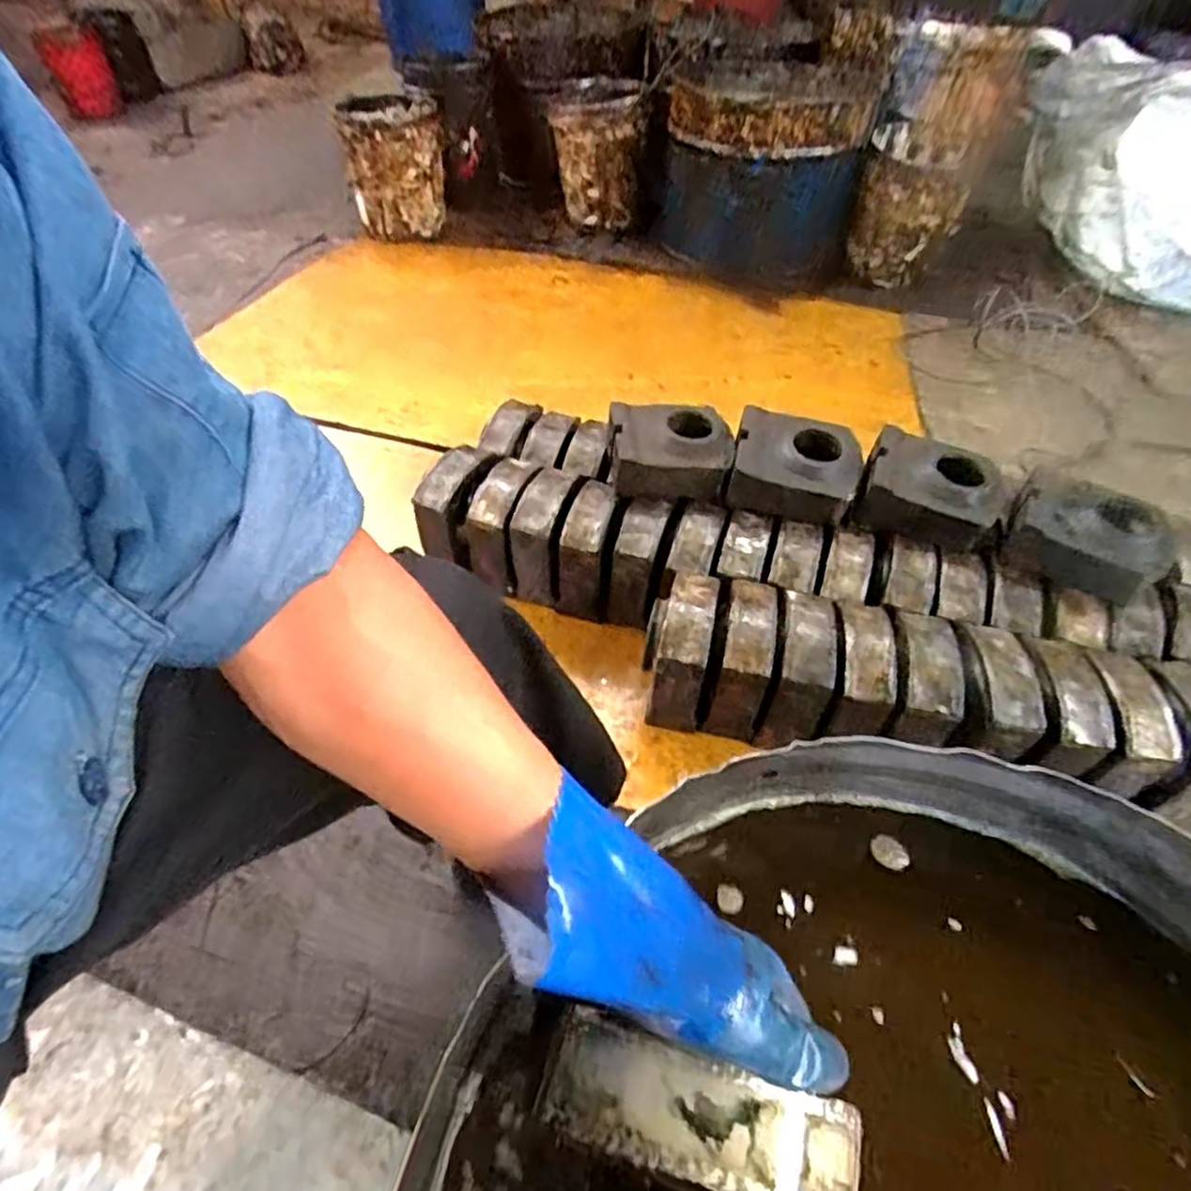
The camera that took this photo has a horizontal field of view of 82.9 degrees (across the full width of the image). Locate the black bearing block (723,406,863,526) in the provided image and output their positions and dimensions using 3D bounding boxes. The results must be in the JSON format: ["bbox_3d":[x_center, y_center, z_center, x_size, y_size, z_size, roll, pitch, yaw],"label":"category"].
[{"bbox_3d":[0.304,-0.197,1.034,0.183,0.085,0.154,13,49,9],"label":"black bearing block"}]

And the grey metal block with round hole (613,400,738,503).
[{"bbox_3d":[0.116,-0.228,1.056,0.182,0.093,0.143,-1,48,-3],"label":"grey metal block with round hole"}]

